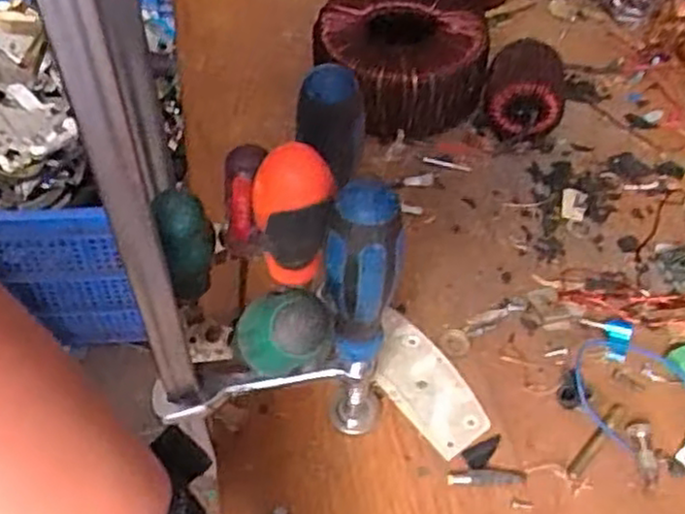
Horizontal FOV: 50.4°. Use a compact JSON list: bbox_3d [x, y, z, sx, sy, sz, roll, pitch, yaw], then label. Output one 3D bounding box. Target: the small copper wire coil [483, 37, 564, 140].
[{"bbox_3d":[0.140,-0.125,0.558,0.058,0.055,0.064,12,52,10],"label":"small copper wire coil"}]

